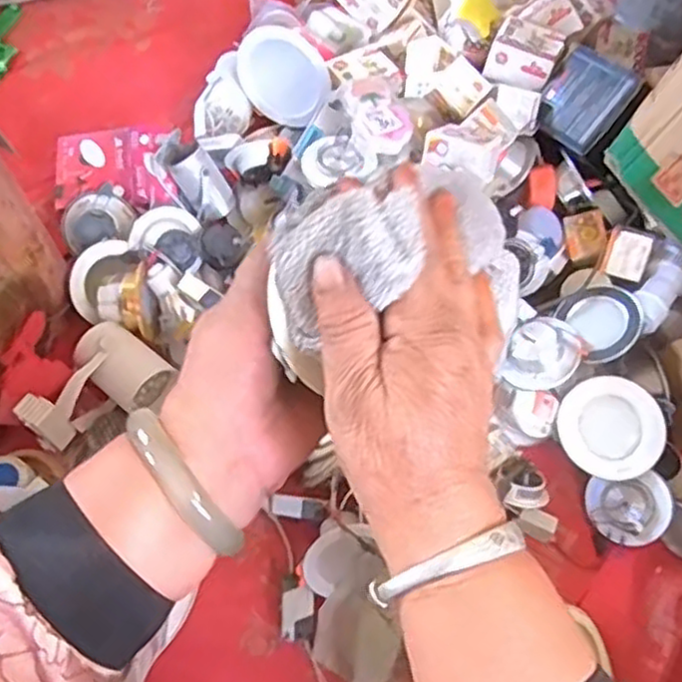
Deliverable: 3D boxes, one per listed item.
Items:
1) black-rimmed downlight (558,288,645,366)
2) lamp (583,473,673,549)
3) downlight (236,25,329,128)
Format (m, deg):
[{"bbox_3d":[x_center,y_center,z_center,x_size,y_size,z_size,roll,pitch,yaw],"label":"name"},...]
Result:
[{"bbox_3d":[0.301,-0.017,0.819,0.078,0.040,0.083,-29,58,10],"label":"black-rimmed downlight"},{"bbox_3d":[0.316,0.184,0.787,0.087,0.023,0.074,-14,81,25],"label":"lamp"},{"bbox_3d":[-0.081,-0.350,0.962,0.124,0.124,0.026,35,46,-19],"label":"downlight"}]

